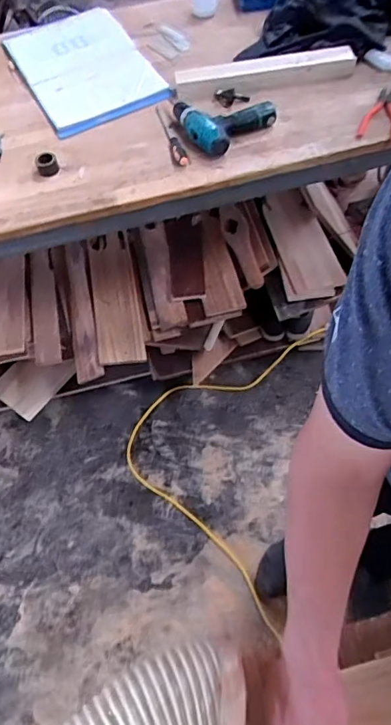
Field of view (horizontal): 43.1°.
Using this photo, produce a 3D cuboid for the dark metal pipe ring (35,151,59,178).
[{"bbox_3d":[-0.331,-0.444,1.097,0.046,0.037,0.048,-3,60,5],"label":"dark metal pipe ring"}]

